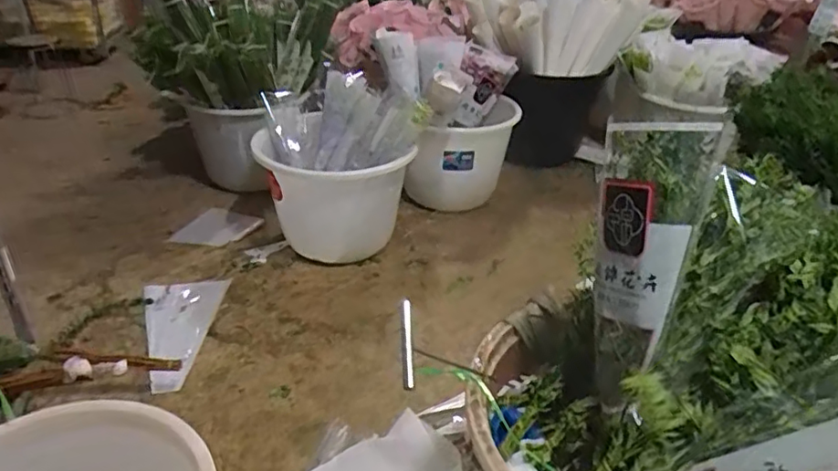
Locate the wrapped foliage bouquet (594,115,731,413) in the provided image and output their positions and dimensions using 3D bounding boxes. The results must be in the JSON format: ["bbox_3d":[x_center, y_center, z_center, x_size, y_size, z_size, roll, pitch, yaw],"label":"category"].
[{"bbox_3d":[0.395,0.054,1.102,0.187,0.534,0.206,11,4,19],"label":"wrapped foliage bouquet"}]

